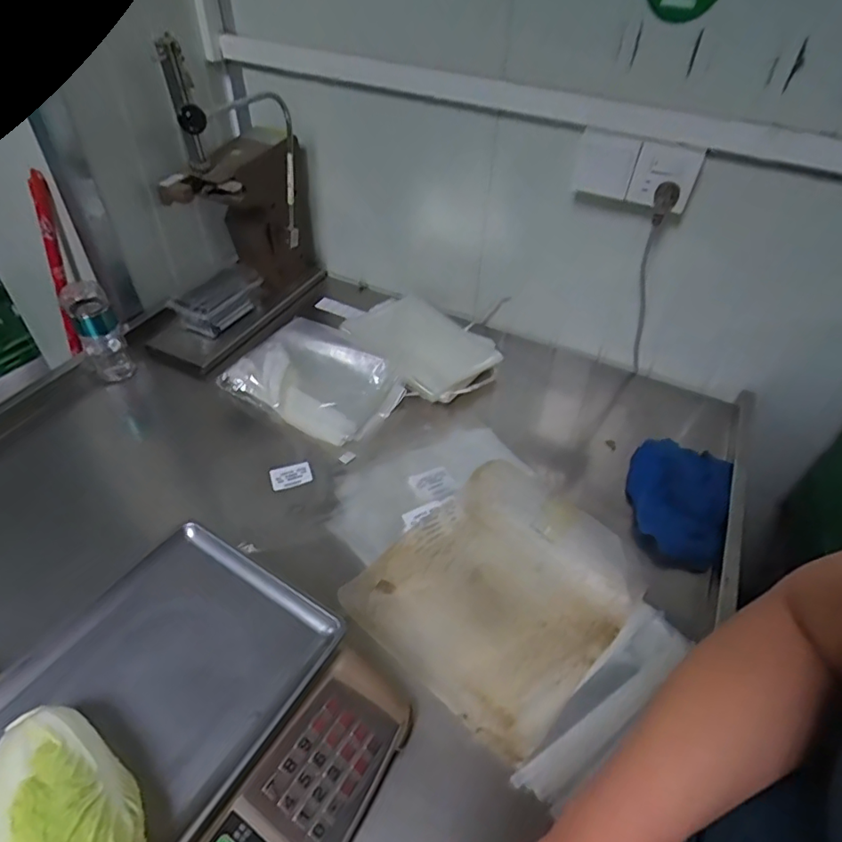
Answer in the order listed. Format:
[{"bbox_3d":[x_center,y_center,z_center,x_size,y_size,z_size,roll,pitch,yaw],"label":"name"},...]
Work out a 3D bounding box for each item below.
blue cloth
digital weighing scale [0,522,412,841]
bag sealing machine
[{"bbox_3d":[0.366,0.104,0.784,0.135,0.071,0.195,20,47,17],"label":"blue cloth"},{"bbox_3d":[-0.219,0.295,0.497,0.324,0.115,0.315,25,49,21],"label":"digital weighing scale"},{"bbox_3d":[-0.334,-0.332,0.904,0.171,0.398,0.323,23,48,19],"label":"bag sealing machine"}]

